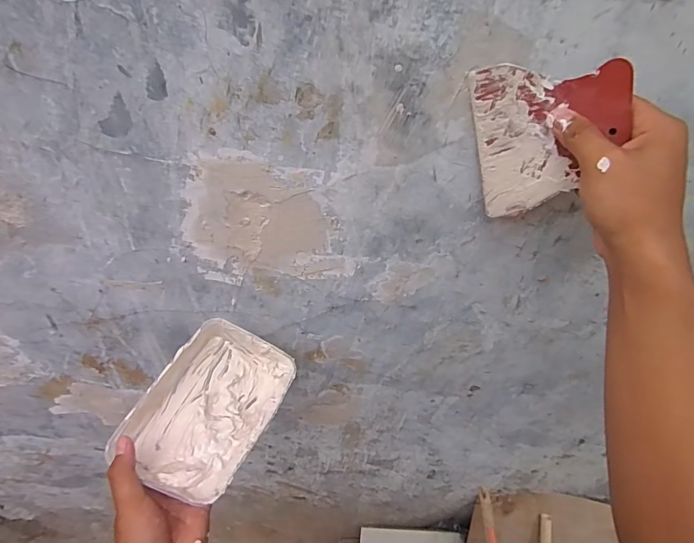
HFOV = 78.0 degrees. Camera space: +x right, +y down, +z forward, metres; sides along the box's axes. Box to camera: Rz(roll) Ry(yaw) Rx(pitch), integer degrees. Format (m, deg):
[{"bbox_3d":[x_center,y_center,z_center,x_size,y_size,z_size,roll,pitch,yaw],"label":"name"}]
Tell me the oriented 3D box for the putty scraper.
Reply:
[{"bbox_3d":[0.155,-0.101,0.330,0.102,0.116,0.009,0,31,27],"label":"putty scraper"}]

